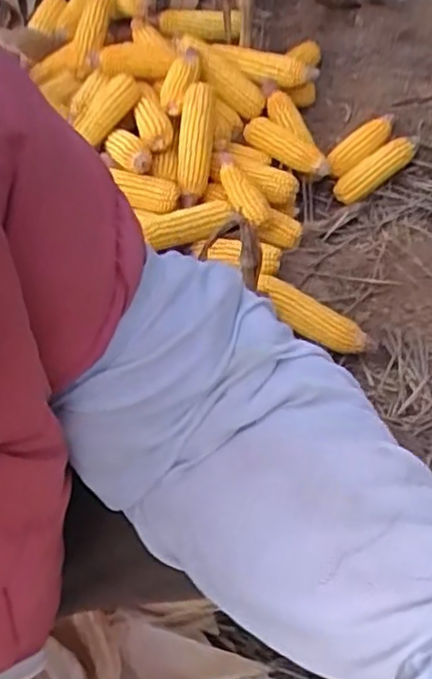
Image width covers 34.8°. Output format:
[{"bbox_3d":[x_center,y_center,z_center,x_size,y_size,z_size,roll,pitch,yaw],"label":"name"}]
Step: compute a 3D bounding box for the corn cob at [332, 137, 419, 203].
[{"bbox_3d":[0.285,-0.300,1.217,0.171,0.053,0.051,-36,57,10],"label":"corn cob"}]

